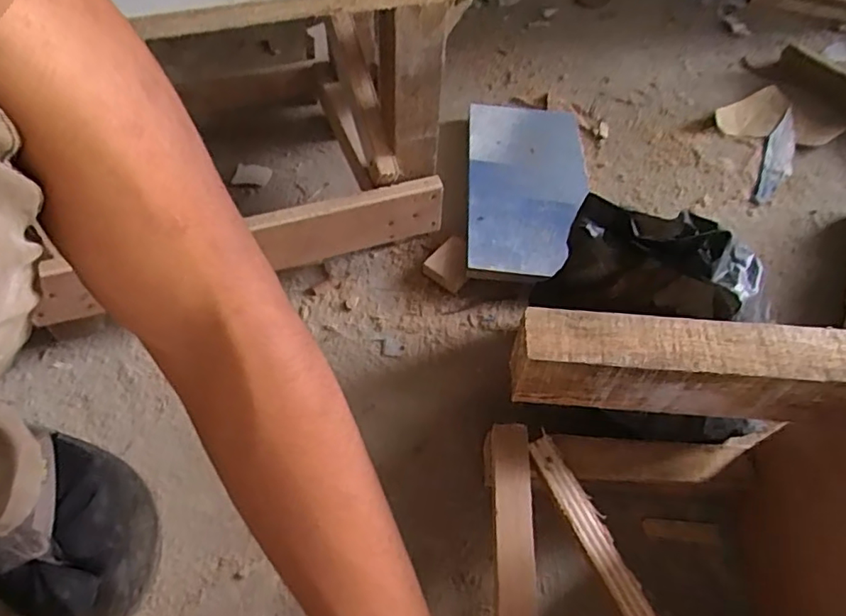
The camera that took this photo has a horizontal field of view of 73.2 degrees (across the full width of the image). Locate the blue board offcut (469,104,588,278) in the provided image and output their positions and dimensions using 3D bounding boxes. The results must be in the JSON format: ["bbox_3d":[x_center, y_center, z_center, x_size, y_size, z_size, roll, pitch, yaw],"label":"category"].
[{"bbox_3d":[0.118,-0.139,0.636,0.131,0.012,0.277,7,53,-2],"label":"blue board offcut"}]

